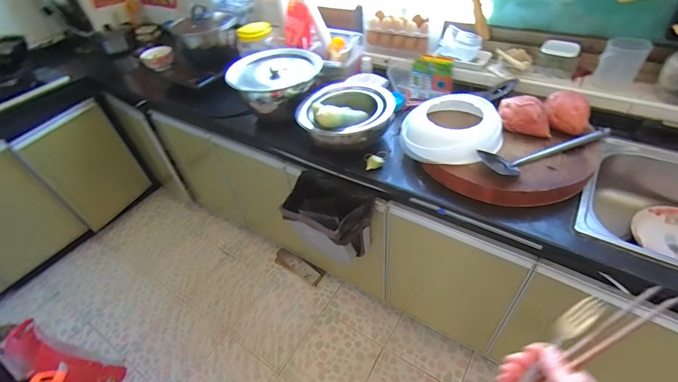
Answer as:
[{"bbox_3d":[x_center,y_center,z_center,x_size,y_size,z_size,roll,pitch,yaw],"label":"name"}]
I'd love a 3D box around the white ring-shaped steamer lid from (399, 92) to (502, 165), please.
[{"bbox_3d":[0.280,-0.163,0.854,0.228,0.082,0.233,-4,45,4],"label":"white ring-shaped steamer lid"}]

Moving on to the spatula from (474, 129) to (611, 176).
[{"bbox_3d":[0.480,-0.089,0.764,0.310,0.038,0.066,-11,45,-3],"label":"spatula"}]

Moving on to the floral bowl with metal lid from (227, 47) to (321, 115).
[{"bbox_3d":[-0.211,-0.393,1.131,0.282,0.126,0.281,-4,45,4],"label":"floral bowl with metal lid"}]

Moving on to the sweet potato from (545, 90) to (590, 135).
[{"bbox_3d":[0.555,-0.193,0.813,0.101,0.061,0.082,25,54,28],"label":"sweet potato"}]

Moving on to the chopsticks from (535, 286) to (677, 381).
[{"bbox_3d":[0.255,0.179,0.360,0.245,0.020,0.024,-33,51,-3],"label":"chopsticks"}]

